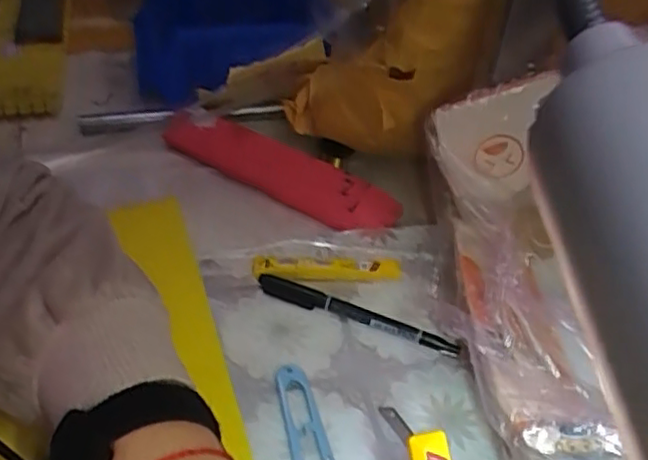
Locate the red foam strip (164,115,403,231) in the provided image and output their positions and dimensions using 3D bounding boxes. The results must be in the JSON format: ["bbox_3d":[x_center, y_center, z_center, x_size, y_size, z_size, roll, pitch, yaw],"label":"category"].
[{"bbox_3d":[-0.038,-0.050,0.531,0.213,0.018,0.041,26,50,19],"label":"red foam strip"}]

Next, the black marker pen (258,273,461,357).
[{"bbox_3d":[0.021,0.057,0.434,0.140,0.008,0.014,19,48,13],"label":"black marker pen"}]

